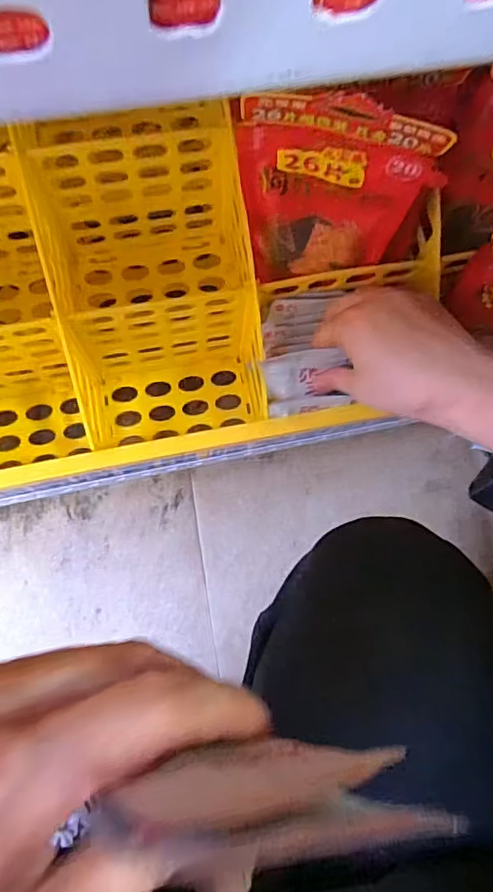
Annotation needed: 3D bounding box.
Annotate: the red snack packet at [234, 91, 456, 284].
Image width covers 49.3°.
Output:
[{"bbox_3d":[0.054,-0.167,0.367,0.124,0.163,0.041,14,83,-2],"label":"red snack packet"}]

